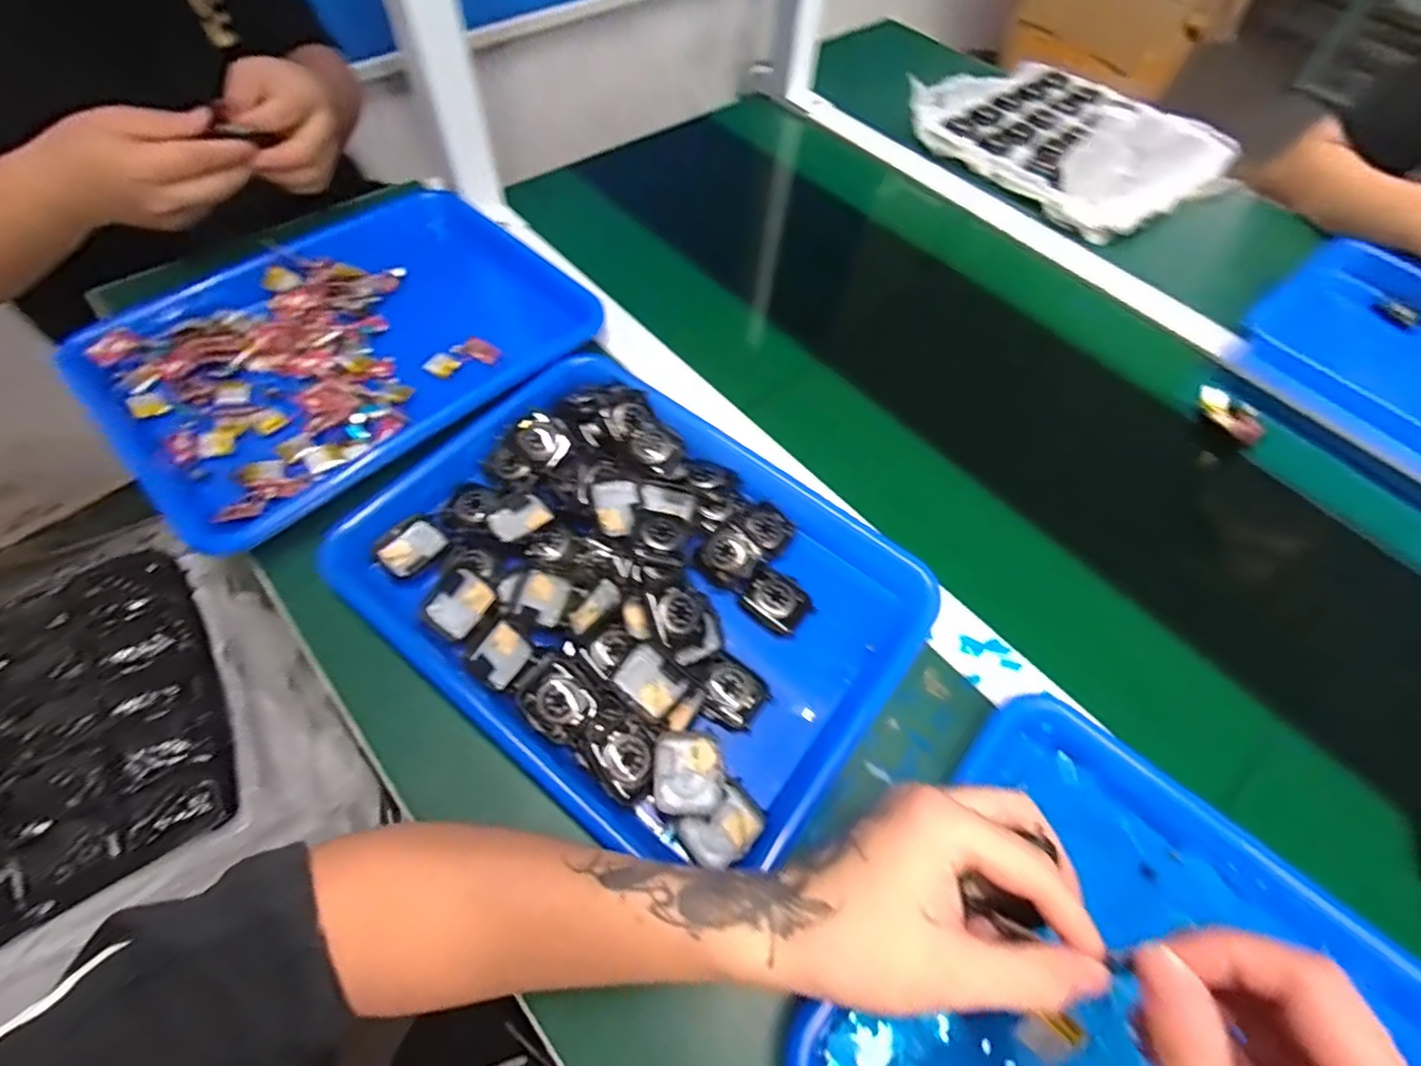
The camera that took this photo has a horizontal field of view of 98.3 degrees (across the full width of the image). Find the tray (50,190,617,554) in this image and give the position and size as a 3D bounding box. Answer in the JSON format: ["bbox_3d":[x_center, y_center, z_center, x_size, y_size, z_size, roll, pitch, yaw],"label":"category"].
[{"bbox_3d":[-0.292,-0.159,0.498,0.275,0.033,0.346,41,66,19],"label":"tray"}]

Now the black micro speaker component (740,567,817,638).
[{"bbox_3d":[0.045,0.046,0.411,0.042,0.013,0.037,33,63,15],"label":"black micro speaker component"}]

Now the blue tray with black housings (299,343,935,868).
[{"bbox_3d":[-0.048,0.029,0.396,0.337,0.038,0.254,31,63,14],"label":"blue tray with black housings"}]

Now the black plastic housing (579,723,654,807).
[{"bbox_3d":[-0.049,0.123,0.338,0.032,0.010,0.045,-38,69,-22],"label":"black plastic housing"}]

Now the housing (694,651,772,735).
[{"bbox_3d":[0.011,0.094,0.365,0.042,0.016,0.037,32,63,15],"label":"housing"}]

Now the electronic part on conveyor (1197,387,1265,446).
[{"bbox_3d":[0.452,-0.104,0.534,0.023,0.019,0.059,-31,66,-19],"label":"electronic part on conveyor"}]

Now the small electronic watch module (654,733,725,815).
[{"bbox_3d":[-0.012,0.133,0.341,0.037,0.009,0.041,0,60,-3],"label":"small electronic watch module"}]

